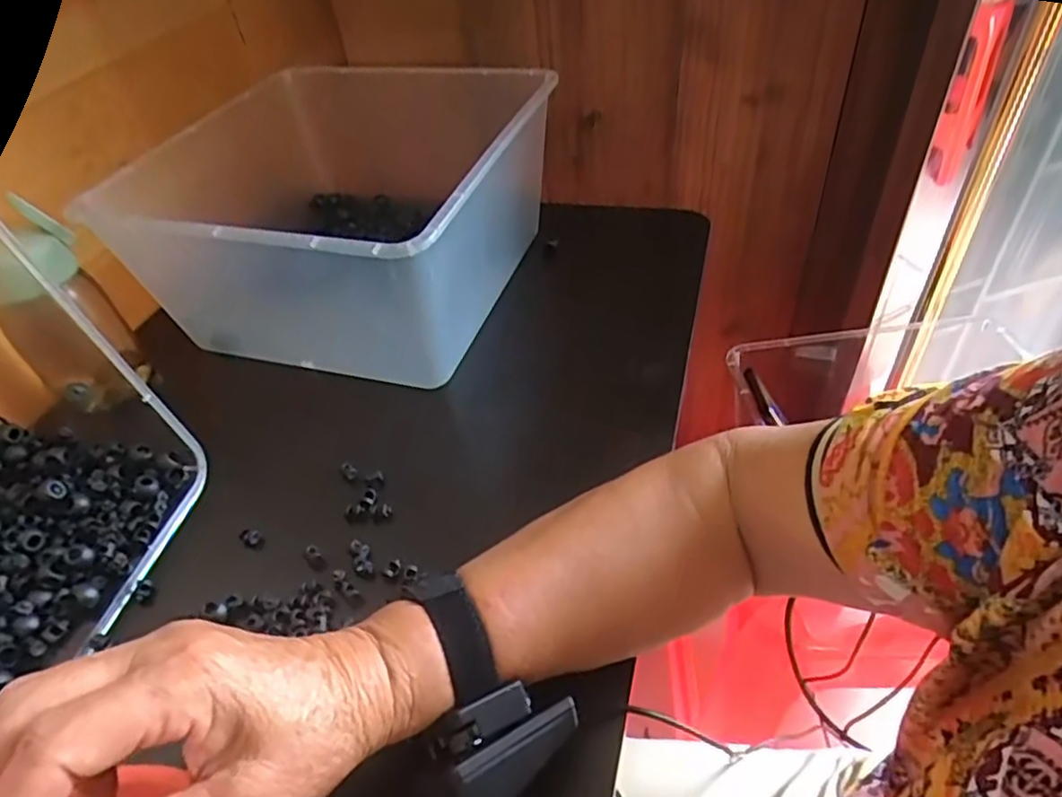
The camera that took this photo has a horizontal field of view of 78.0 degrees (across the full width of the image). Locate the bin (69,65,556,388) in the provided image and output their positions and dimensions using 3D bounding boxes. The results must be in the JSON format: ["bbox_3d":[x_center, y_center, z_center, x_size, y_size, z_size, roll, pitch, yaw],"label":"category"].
[{"bbox_3d":[-0.160,-0.156,0.561,0.302,0.143,0.284,9,46,15],"label":"bin"}]

